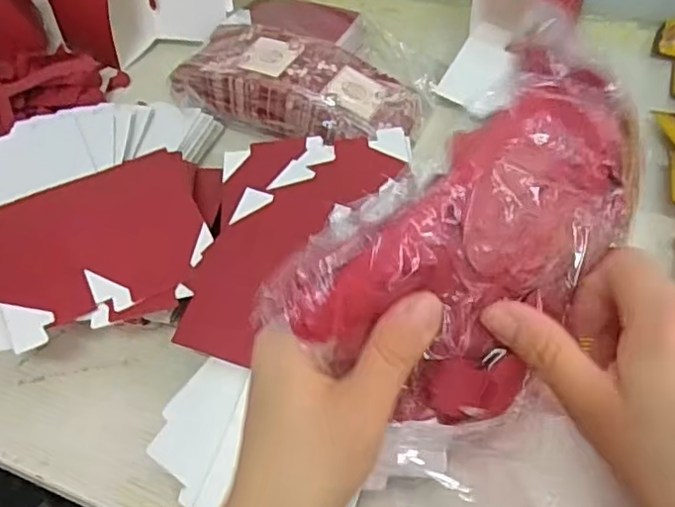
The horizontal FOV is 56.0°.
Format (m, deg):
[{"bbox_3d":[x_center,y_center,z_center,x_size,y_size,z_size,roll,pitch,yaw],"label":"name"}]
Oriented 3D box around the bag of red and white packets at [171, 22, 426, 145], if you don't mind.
[{"bbox_3d":[-0.041,-0.174,0.656,0.266,0.049,0.125,21,55,21],"label":"bag of red and white packets"}]

